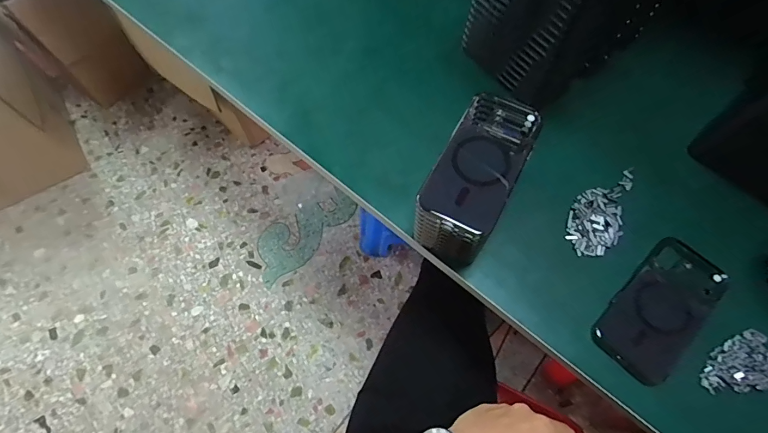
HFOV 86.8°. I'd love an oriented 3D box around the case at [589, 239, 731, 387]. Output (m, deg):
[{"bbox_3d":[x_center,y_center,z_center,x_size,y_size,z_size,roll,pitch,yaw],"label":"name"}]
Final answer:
[{"bbox_3d":[0.287,0.092,0.419,0.075,0.010,0.155,43,74,15],"label":"case"}]

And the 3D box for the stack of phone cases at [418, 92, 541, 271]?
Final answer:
[{"bbox_3d":[0.091,-0.039,0.422,0.085,0.093,0.163,24,69,12],"label":"stack of phone cases"}]

